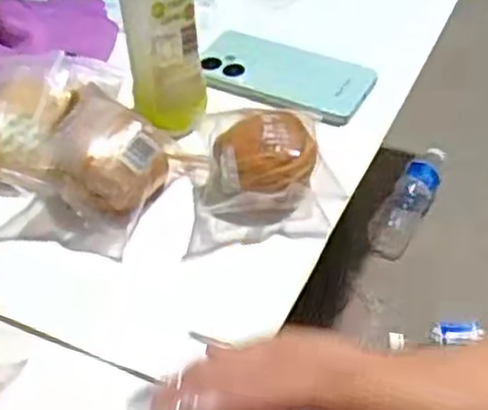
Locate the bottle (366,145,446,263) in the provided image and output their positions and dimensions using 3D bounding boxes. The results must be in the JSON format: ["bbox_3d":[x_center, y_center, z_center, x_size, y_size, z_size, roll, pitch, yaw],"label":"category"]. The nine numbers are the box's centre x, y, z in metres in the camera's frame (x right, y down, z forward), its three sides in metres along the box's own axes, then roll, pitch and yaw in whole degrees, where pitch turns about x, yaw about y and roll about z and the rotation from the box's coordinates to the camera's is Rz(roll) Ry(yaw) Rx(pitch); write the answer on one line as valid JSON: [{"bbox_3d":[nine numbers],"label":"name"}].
[{"bbox_3d":[0.261,-0.016,1.191,0.069,0.062,0.233,18,49,21],"label":"bottle"}]

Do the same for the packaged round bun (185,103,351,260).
[{"bbox_3d":[0.014,-0.030,0.577,0.110,0.053,0.104,-2,45,2],"label":"packaged round bun"}]

